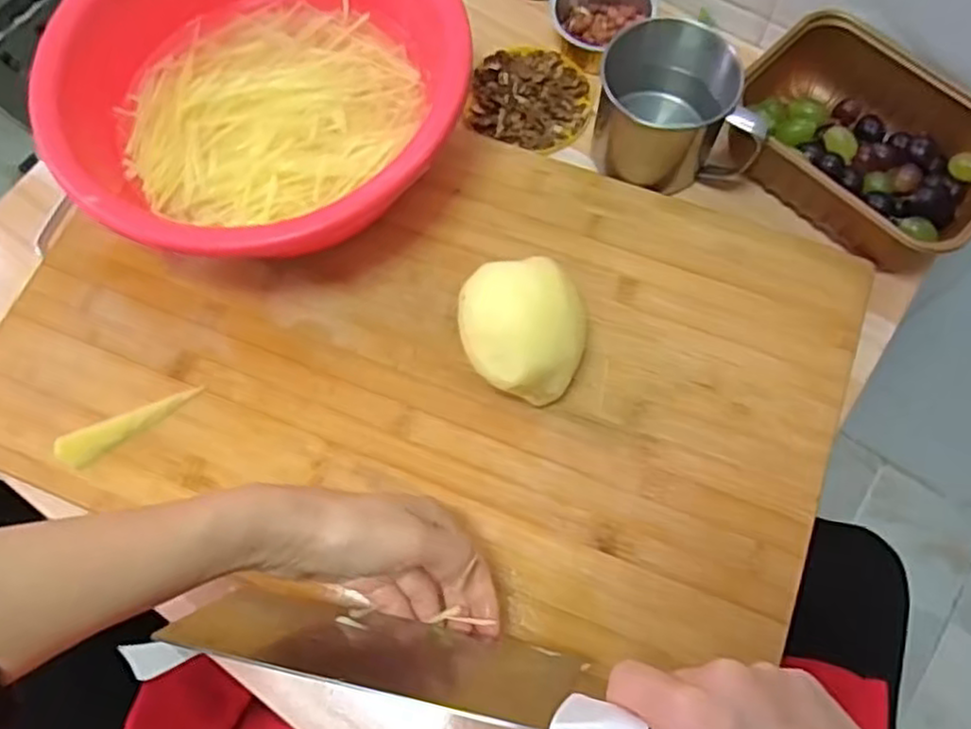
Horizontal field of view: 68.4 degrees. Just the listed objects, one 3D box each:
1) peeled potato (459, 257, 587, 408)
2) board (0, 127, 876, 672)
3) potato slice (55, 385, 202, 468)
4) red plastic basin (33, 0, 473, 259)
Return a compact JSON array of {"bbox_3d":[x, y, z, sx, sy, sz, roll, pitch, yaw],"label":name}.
[{"bbox_3d":[0.023,-0.017,0.432,0.070,0.076,0.072,-1,70,2],"label":"peeled potato"},{"bbox_3d":[-0.041,-0.014,0.473,0.520,0.018,0.331,20,72,9],"label":"board"},{"bbox_3d":[-0.221,0.039,0.444,0.088,0.012,0.019,-24,71,-7],"label":"potato slice"},{"bbox_3d":[-0.147,-0.194,0.491,0.258,0.088,0.243,-1,70,2],"label":"red plastic basin"}]

